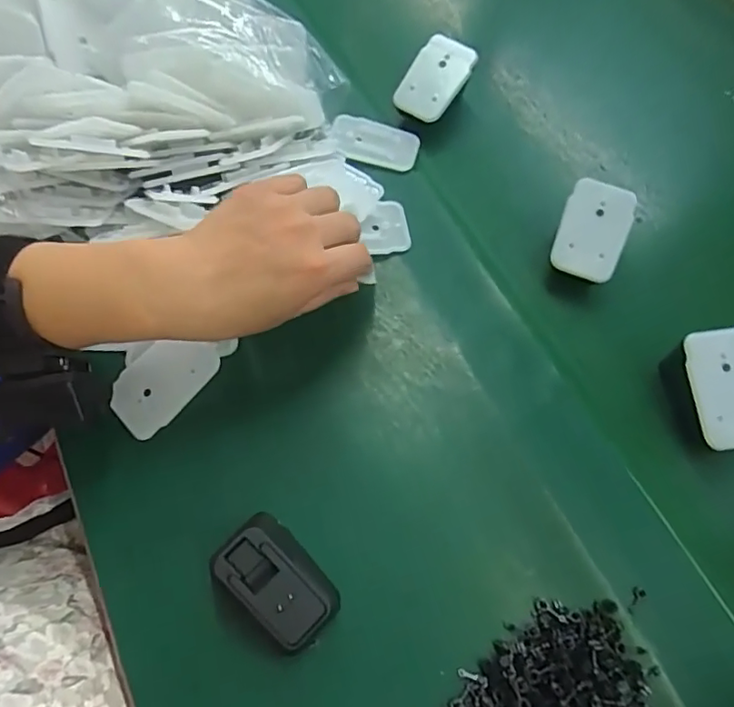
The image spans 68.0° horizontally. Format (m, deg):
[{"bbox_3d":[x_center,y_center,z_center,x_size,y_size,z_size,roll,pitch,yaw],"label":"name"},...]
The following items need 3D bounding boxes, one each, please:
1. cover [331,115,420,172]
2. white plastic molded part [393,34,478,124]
[{"bbox_3d":[0.006,-0.163,0.420,0.067,0.012,0.040,8,67,1],"label":"cover"},{"bbox_3d":[0.052,-0.212,0.422,0.044,0.010,0.062,30,102,0],"label":"white plastic molded part"}]

